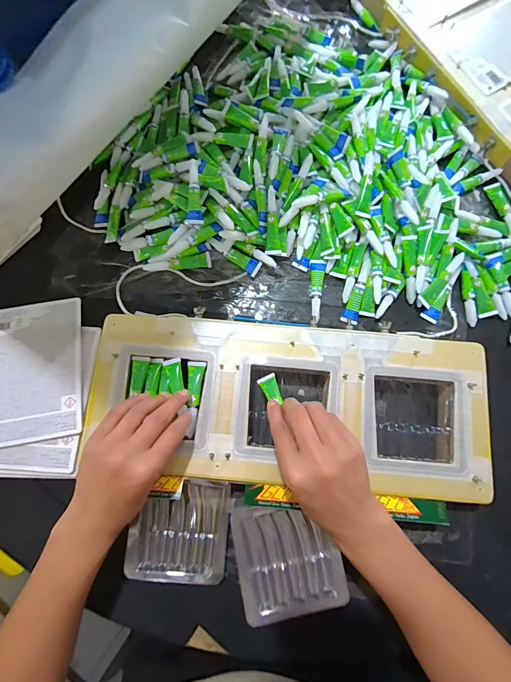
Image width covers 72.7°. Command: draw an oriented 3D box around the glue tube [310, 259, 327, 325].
[{"bbox_3d":[0.078,-0.062,0.433,0.019,0.017,0.084,3,76,1],"label":"glue tube"}]

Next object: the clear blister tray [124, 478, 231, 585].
[{"bbox_3d":[-0.081,0.203,0.374,0.101,0.018,0.100,4,76,2],"label":"clear blister tray"}]

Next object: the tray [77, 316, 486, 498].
[{"bbox_3d":[0.035,0.069,0.396,0.419,0.052,0.173,8,79,2],"label":"tray"}]

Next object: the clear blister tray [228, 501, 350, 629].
[{"bbox_3d":[0.034,0.220,0.353,0.101,0.018,0.110,-11,76,-2],"label":"clear blister tray"}]

